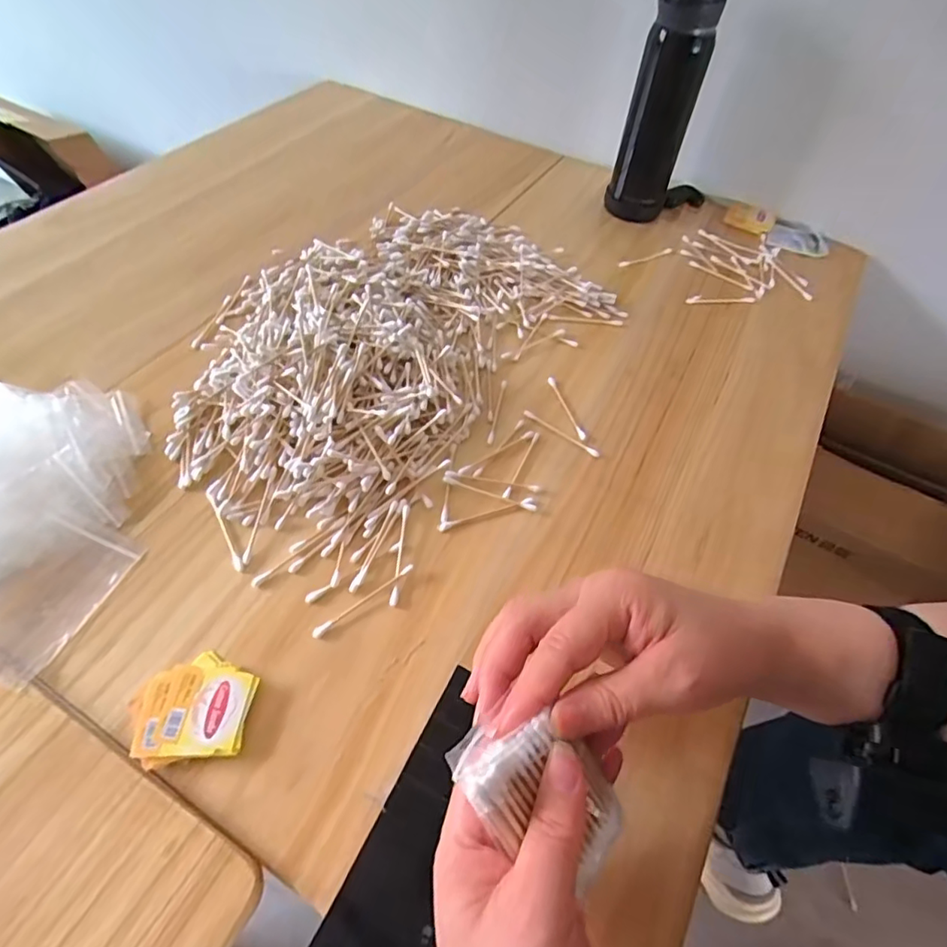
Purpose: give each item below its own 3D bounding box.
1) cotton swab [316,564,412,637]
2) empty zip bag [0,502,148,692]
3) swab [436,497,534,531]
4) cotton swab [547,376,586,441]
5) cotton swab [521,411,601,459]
[{"bbox_3d":[-0.069,0.079,0.351,0.073,0.007,0.006,-32,61,-25],"label":"cotton swab"},{"bbox_3d":[-0.264,0.072,0.342,0.068,0.009,0.100,24,56,5],"label":"empty zip bag"},{"bbox_3d":[0.011,0.028,0.398,0.075,0.004,0.007,-15,55,-16],"label":"swab"},{"bbox_3d":[0.077,-0.056,0.461,0.006,0.004,0.070,-12,54,-13],"label":"cotton swab"},{"bbox_3d":[0.070,-0.032,0.444,0.070,0.004,0.007,32,57,19],"label":"cotton swab"}]

